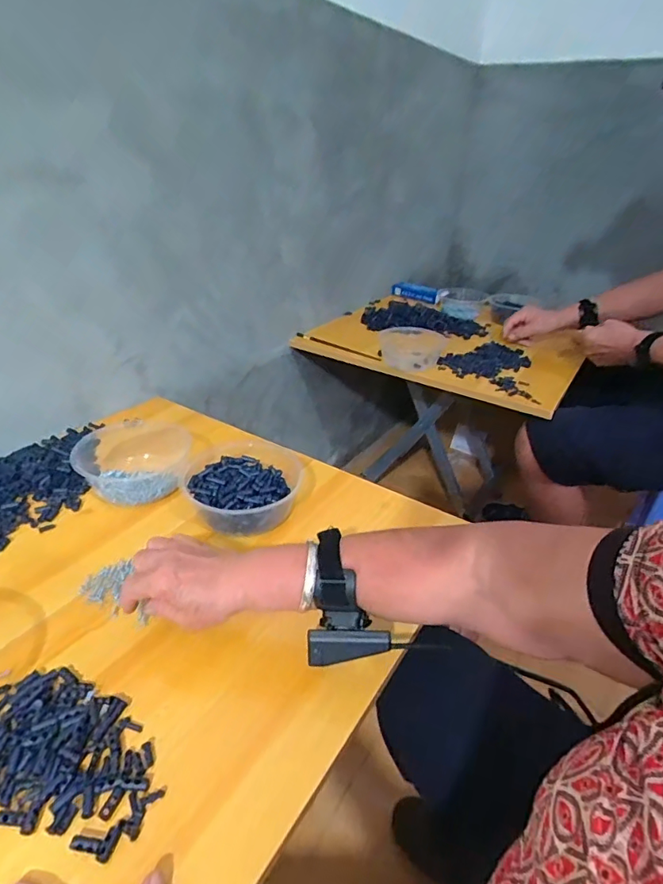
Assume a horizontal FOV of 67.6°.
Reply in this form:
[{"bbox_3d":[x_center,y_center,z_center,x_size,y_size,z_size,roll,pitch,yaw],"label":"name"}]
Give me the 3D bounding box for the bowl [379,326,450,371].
[{"bbox_3d":[0.180,-0.206,1.062,0.153,0.043,0.164,4,31,1],"label":"bowl"}]

